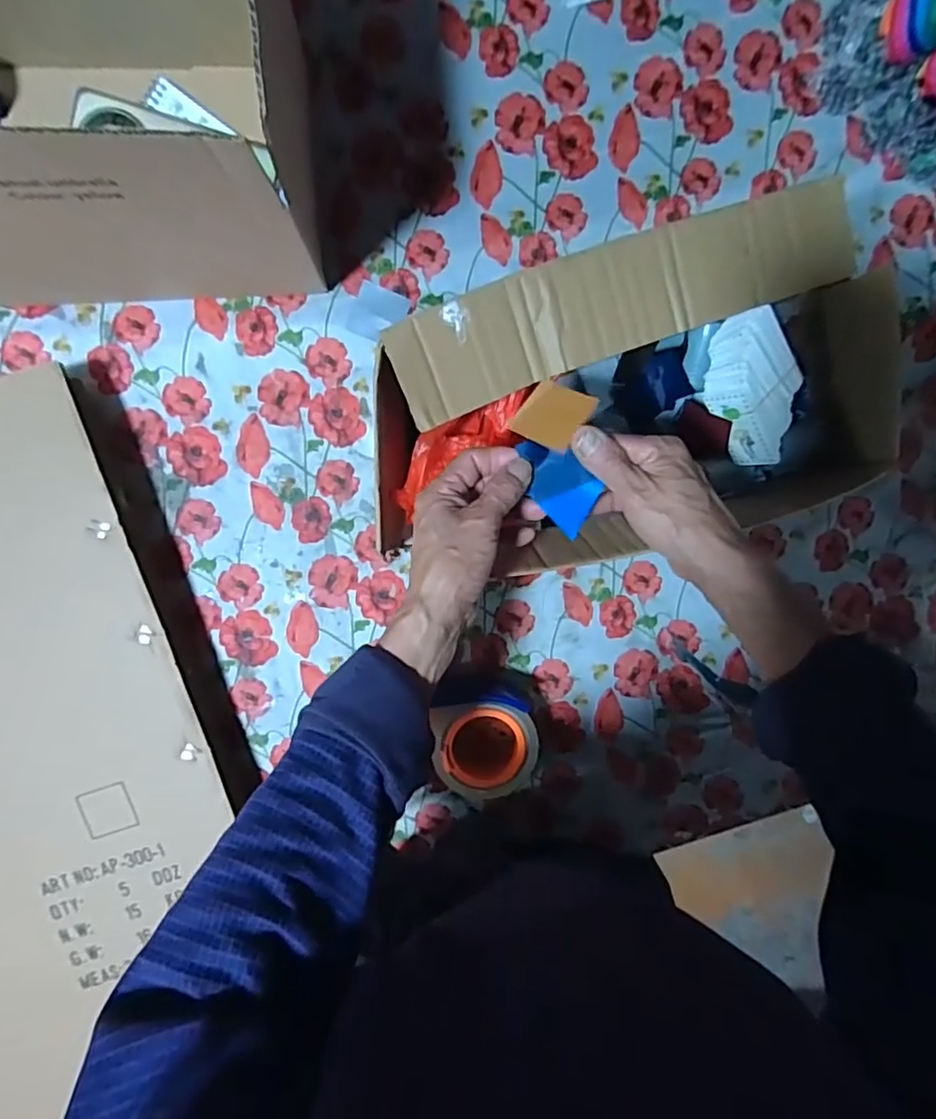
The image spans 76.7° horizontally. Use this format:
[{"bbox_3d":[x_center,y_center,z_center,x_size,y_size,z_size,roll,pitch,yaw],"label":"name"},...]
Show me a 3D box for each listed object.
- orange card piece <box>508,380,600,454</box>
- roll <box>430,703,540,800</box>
[{"bbox_3d":[0.059,-0.100,0.411,0.044,0.005,0.047,31,82,17],"label":"orange card piece"},{"bbox_3d":[0.017,0.179,0.555,0.094,0.054,0.102,0,96,-5],"label":"roll"}]

